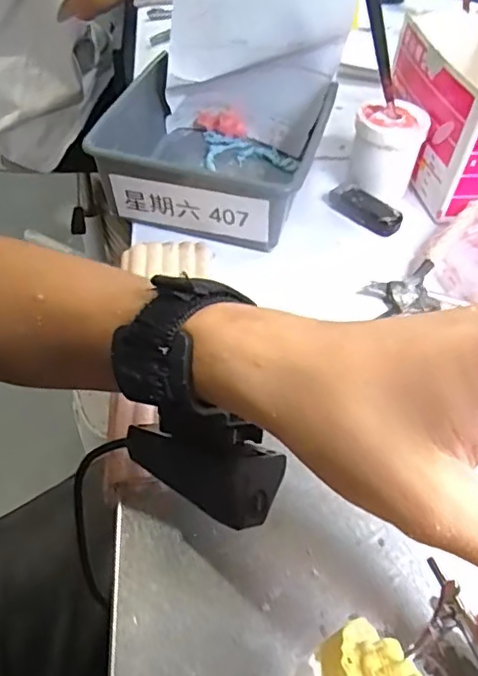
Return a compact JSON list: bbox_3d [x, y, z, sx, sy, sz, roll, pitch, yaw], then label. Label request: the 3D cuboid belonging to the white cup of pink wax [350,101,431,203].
[{"bbox_3d":[0.118,-0.150,0.467,0.054,0.068,0.046,15,50,10],"label":"white cup of pink wax"}]

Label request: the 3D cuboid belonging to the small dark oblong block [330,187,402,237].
[{"bbox_3d":[0.101,-0.102,0.458,0.020,0.016,0.062,-33,61,-26],"label":"small dark oblong block"}]

